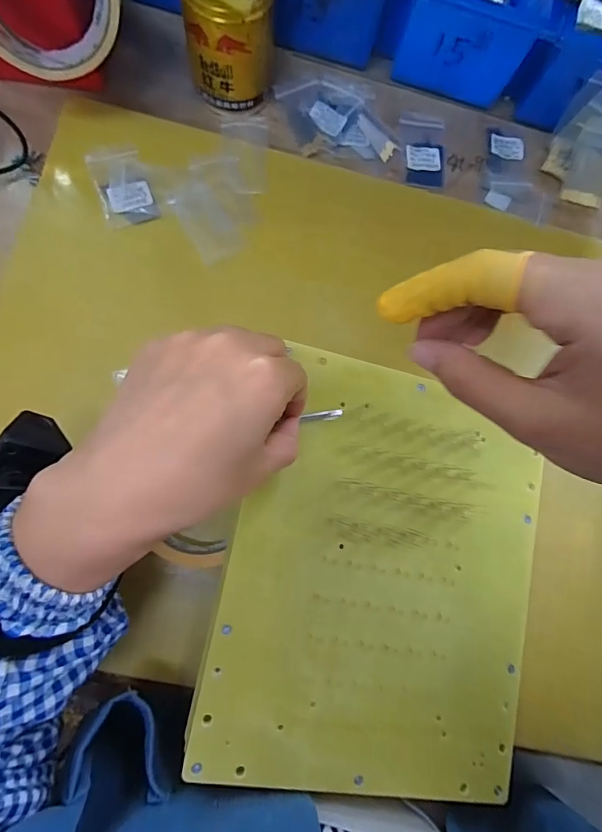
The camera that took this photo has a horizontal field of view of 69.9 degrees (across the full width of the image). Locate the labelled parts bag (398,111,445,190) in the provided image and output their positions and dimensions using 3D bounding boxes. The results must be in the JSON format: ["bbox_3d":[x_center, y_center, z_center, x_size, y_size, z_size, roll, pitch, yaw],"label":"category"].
[{"bbox_3d":[0.103,-0.225,0.364,0.039,0.004,0.064,2,82,-6],"label":"labelled parts bag"}]

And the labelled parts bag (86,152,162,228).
[{"bbox_3d":[-0.134,-0.172,0.323,0.038,0.009,0.062,-19,84,-8],"label":"labelled parts bag"}]

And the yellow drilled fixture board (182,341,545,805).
[{"bbox_3d":[0.055,0.094,0.262,0.193,0.006,0.240,14,81,-11],"label":"yellow drilled fixture board"}]

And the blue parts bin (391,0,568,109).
[{"bbox_3d":[0.144,-0.349,0.348,0.113,0.075,0.152,15,81,-4],"label":"blue parts bin"}]

